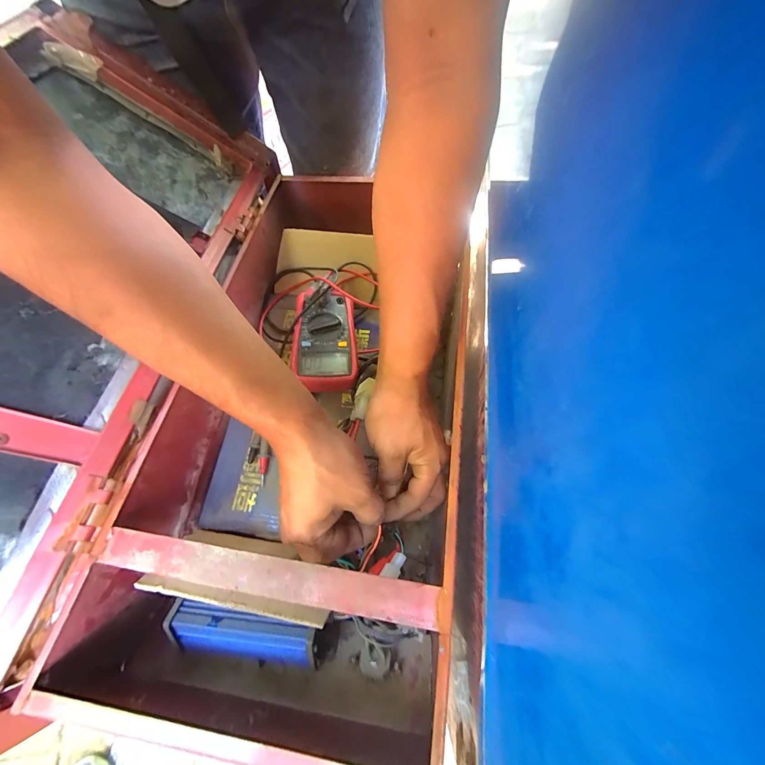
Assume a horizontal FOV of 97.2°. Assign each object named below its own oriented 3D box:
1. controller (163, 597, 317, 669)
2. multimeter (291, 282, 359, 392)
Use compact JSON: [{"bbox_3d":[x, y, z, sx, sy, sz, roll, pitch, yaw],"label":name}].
[{"bbox_3d":[-0.122,0.224,0.305,0.128,0.036,0.055,5,105,3],"label":"controller"},{"bbox_3d":[-0.069,-0.054,0.400,0.072,0.027,0.132,-5,62,1],"label":"multimeter"}]

